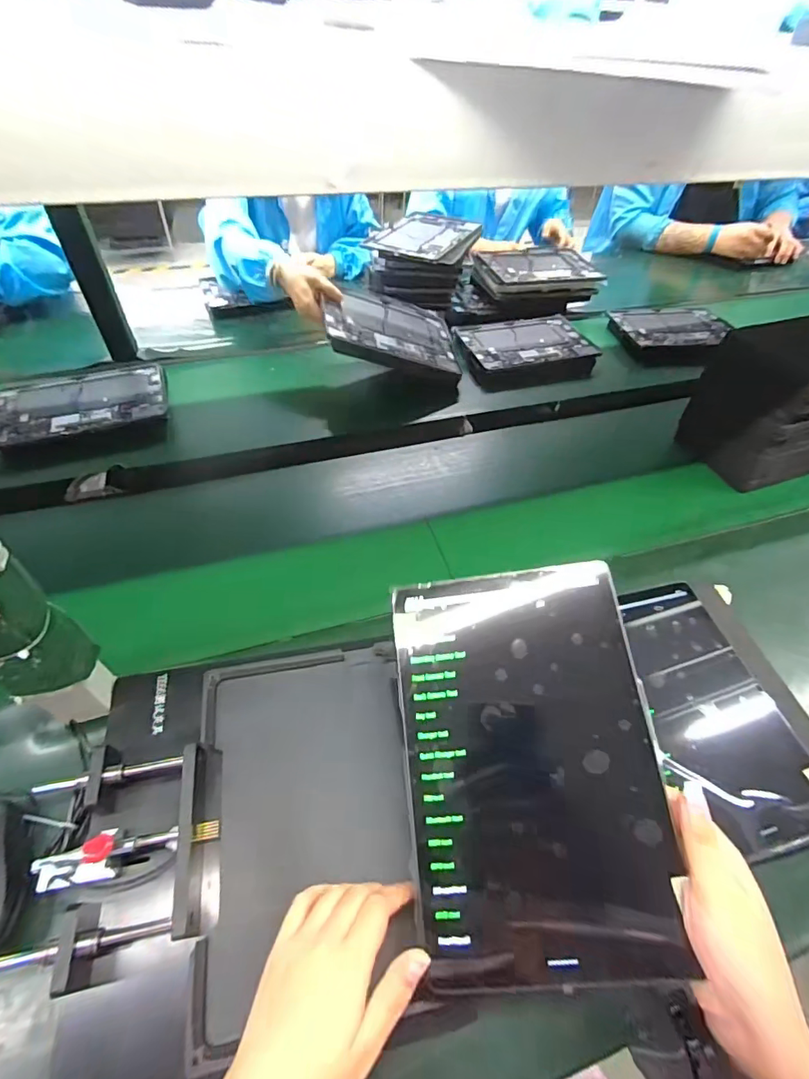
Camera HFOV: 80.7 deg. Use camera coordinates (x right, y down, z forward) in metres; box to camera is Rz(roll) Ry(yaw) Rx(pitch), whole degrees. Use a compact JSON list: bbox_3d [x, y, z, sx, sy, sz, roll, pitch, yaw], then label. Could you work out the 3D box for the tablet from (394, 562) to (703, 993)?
[{"bbox_3d":[0.084,0.147,0.327,0.166,0.007,0.251,-7,70,6],"label":"tablet"}]

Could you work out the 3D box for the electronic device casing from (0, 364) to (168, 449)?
[{"bbox_3d":[-0.525,-0.221,0.775,0.257,0.010,0.181,-15,51,-15],"label":"electronic device casing"}]

